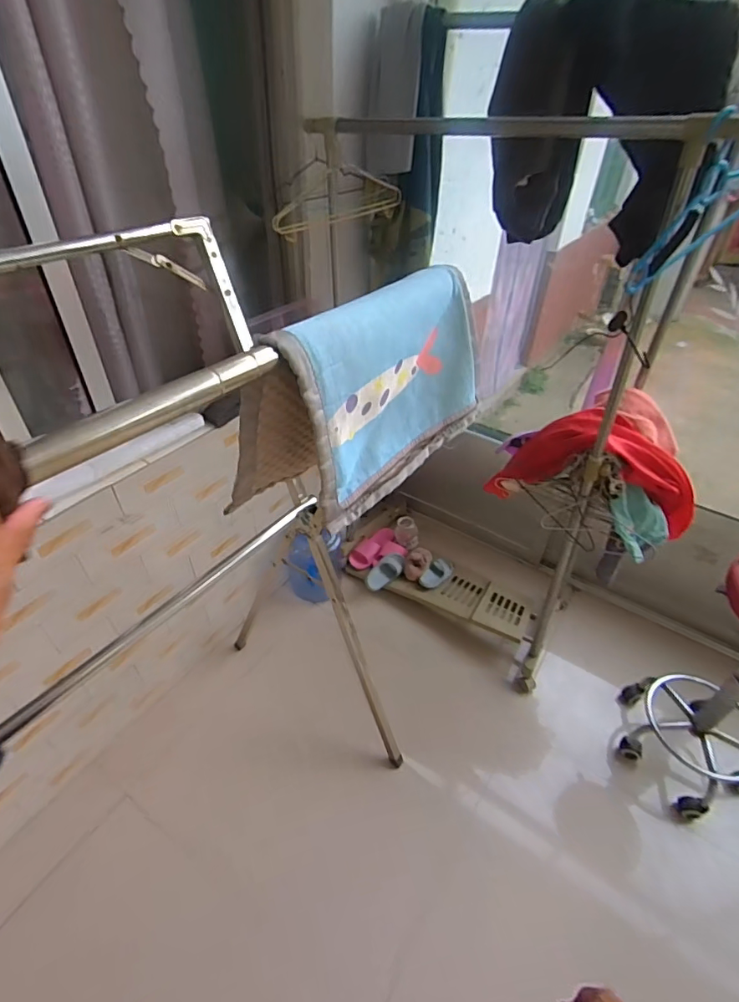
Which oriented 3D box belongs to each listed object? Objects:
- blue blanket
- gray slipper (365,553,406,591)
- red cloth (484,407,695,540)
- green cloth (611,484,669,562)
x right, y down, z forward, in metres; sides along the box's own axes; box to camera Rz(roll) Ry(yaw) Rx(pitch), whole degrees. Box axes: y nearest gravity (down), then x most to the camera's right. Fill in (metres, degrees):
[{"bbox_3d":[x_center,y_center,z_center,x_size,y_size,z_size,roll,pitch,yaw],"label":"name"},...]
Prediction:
[{"bbox_3d":[0.003,-0.127,0.597,0.089,0.242,0.370,33,49,30],"label":"blue blanket"},{"bbox_3d":[0.061,0.273,1.863,0.164,0.061,0.090,-31,50,-33],"label":"gray slipper"},{"bbox_3d":[0.564,-0.079,1.207,0.477,0.279,0.159,17,43,17],"label":"red cloth"},{"bbox_3d":[0.649,0.052,1.136,0.119,0.144,0.116,-15,44,-20],"label":"green cloth"}]

